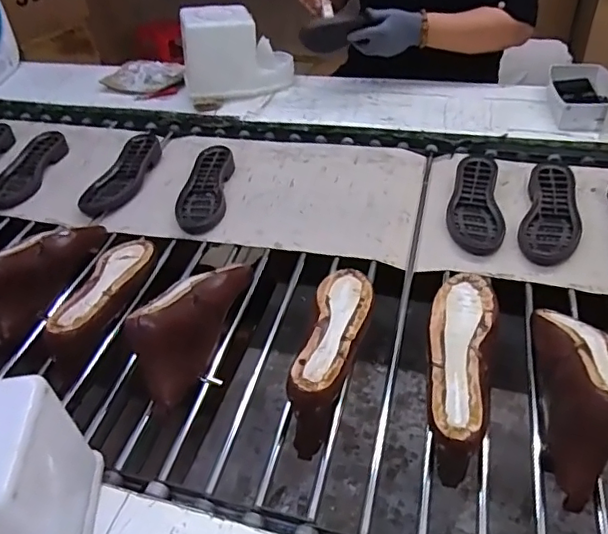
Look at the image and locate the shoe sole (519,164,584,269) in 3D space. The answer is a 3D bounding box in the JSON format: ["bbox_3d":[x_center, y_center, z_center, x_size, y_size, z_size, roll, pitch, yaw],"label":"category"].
[{"bbox_3d":[0.411,-0.094,0.922,0.089,0.034,0.255,12,44,19],"label":"shoe sole"}]

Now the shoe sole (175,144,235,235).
[{"bbox_3d":[-0.187,-0.154,1.053,0.088,0.034,0.244,-1,42,5],"label":"shoe sole"}]

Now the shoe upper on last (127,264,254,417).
[{"bbox_3d":[-0.158,0.068,0.762,0.080,0.104,0.248,9,44,16],"label":"shoe upper on last"}]

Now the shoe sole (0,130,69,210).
[{"bbox_3d":[-0.581,-0.205,1.169,0.109,0.023,0.227,6,52,12],"label":"shoe sole"}]

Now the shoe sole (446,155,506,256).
[{"bbox_3d":[0.297,-0.112,0.957,0.090,0.040,0.250,8,43,15],"label":"shoe sole"}]

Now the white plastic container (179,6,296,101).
[{"bbox_3d":[-0.150,-0.486,1.271,0.250,0.179,0.112,-9,42,-4],"label":"white plastic container"}]

